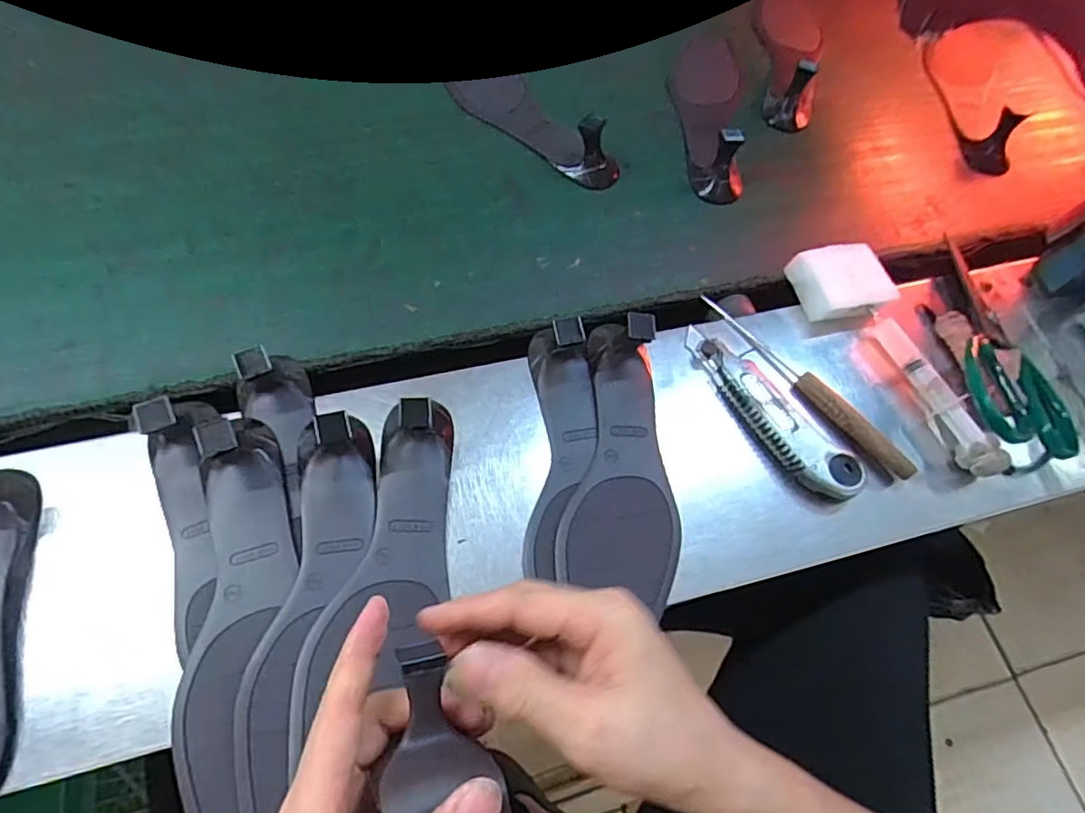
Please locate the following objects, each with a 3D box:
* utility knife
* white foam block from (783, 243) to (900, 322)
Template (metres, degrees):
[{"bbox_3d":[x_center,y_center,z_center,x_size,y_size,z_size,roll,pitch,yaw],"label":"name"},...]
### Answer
[{"bbox_3d":[0.160,0.004,0.445,0.038,0.030,0.159,-36,71,-20],"label":"utility knife"},{"bbox_3d":[0.241,-0.102,0.492,0.062,0.028,0.057,-13,65,-10],"label":"white foam block"}]

